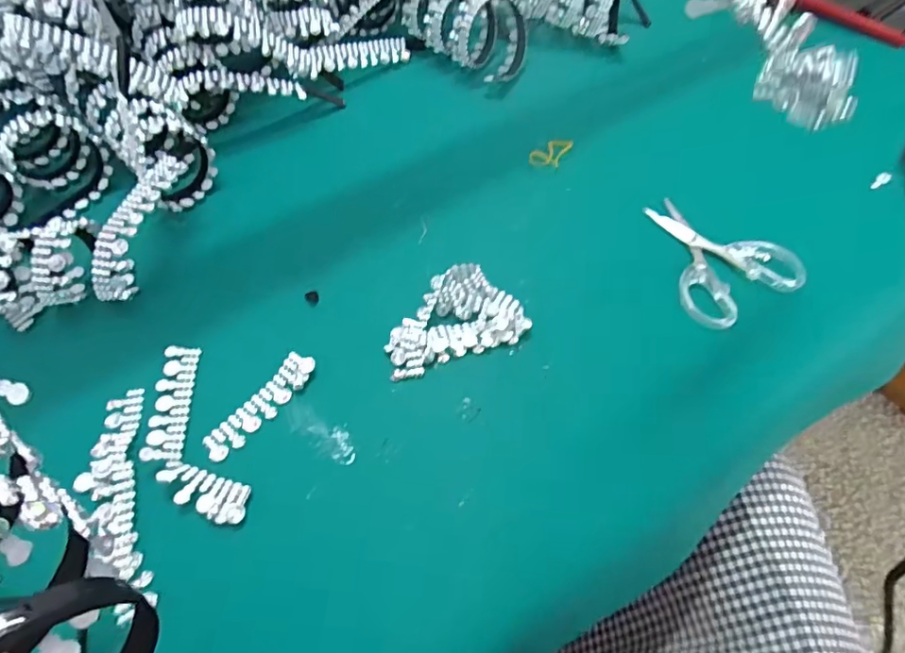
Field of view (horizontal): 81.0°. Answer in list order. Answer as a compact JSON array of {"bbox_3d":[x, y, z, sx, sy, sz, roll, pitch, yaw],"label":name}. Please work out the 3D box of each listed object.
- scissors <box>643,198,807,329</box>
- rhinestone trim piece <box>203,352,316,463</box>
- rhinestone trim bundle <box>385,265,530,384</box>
[{"bbox_3d":[0.186,-0.054,0.388,0.088,0.011,0.109,-24,61,-13],"label":"scissors"},{"bbox_3d":[-0.118,0.047,0.325,0.021,0.007,0.078,34,65,20],"label":"rhinestone trim piece"},{"bbox_3d":[-0.001,-0.007,0.353,0.092,0.024,0.057,-19,60,-10],"label":"rhinestone trim bundle"}]

